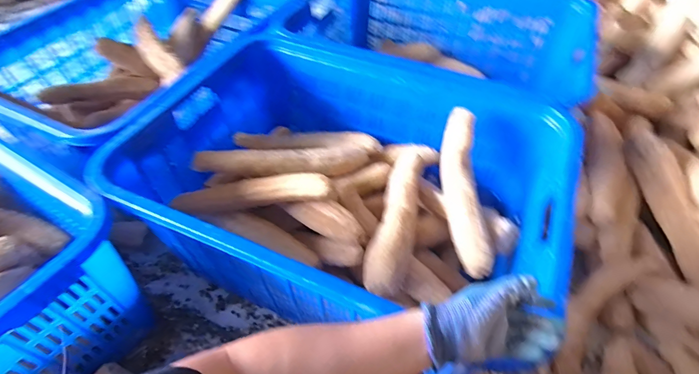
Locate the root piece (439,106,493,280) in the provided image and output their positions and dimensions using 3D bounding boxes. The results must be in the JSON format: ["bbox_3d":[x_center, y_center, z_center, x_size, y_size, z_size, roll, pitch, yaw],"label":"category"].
[{"bbox_3d":[0.232,0.011,0.785,0.060,0.078,0.333,-3,77,-4],"label":"root piece"}]

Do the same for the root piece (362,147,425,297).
[{"bbox_3d":[0.104,0.056,0.826,0.086,0.066,0.363,12,50,9],"label":"root piece"}]

